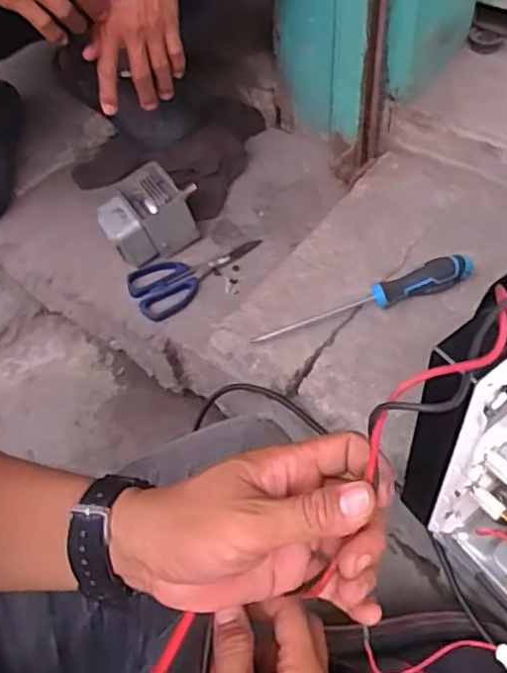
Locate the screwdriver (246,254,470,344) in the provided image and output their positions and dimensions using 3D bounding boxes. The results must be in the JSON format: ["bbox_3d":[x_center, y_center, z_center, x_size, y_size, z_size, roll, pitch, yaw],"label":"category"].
[{"bbox_3d":[0.121,-0.037,0.730,0.244,0.030,0.036,-18,53,-8],"label":"screwdriver"}]

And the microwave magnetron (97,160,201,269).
[{"bbox_3d":[-0.133,-0.157,0.859,0.122,0.069,0.086,-21,54,-11],"label":"microwave magnetron"}]

